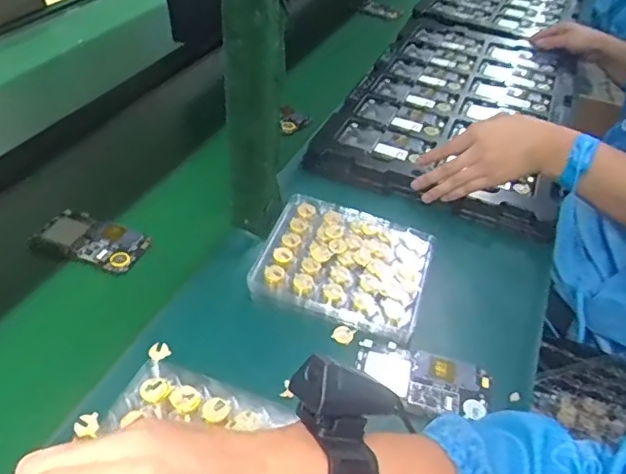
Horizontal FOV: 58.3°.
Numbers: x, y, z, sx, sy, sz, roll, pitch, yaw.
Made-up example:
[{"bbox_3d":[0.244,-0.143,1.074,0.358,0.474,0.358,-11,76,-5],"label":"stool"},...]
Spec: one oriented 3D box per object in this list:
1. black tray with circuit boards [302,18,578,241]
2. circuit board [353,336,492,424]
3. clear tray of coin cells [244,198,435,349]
[{"bbox_3d":[0.257,-0.235,0.933,0.332,0.037,0.594,22,42,12],"label":"black tray with circuit boards"},{"bbox_3d":[0.100,0.134,0.526,0.121,0.012,0.063,14,42,11],"label":"circuit board"},{"bbox_3d":[0.033,0.027,0.608,0.172,0.038,0.143,14,42,11],"label":"clear tray of coin cells"}]

